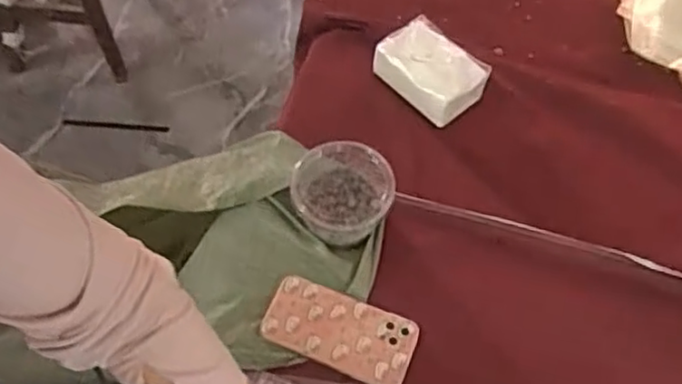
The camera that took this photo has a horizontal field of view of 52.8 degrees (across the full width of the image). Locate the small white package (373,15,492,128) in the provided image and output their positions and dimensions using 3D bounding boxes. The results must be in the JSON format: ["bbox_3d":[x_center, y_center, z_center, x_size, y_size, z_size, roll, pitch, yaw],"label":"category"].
[{"bbox_3d":[0.121,-0.166,0.927,0.141,0.082,0.092,39,62,19],"label":"small white package"}]

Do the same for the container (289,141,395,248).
[{"bbox_3d":[0.002,0.003,0.806,0.115,0.076,0.118,2,57,-3],"label":"container"}]

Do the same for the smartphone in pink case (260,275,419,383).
[{"bbox_3d":[-0.002,0.150,0.749,0.163,0.011,0.083,20,58,8],"label":"smartphone in pink case"}]

